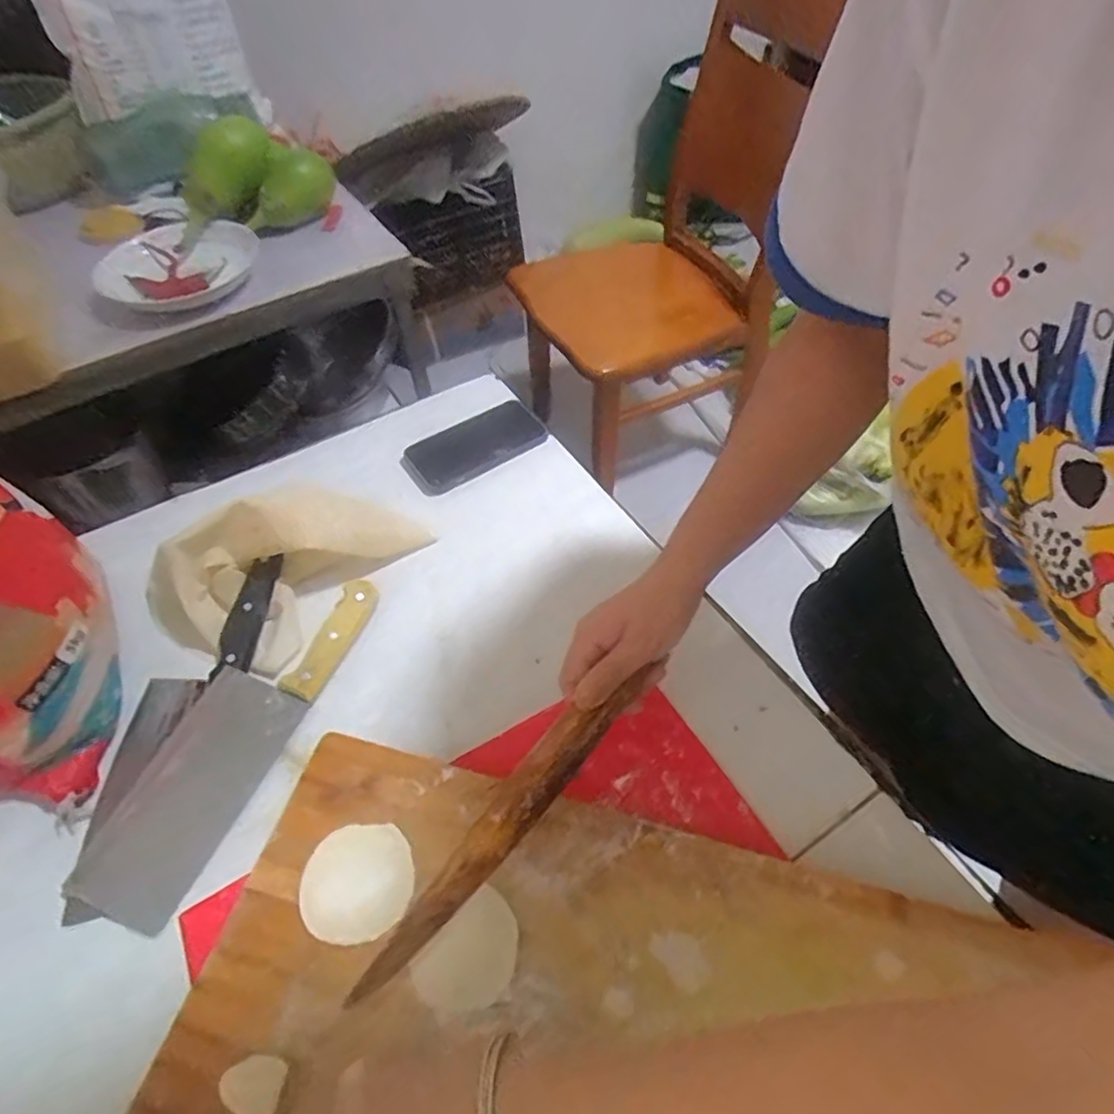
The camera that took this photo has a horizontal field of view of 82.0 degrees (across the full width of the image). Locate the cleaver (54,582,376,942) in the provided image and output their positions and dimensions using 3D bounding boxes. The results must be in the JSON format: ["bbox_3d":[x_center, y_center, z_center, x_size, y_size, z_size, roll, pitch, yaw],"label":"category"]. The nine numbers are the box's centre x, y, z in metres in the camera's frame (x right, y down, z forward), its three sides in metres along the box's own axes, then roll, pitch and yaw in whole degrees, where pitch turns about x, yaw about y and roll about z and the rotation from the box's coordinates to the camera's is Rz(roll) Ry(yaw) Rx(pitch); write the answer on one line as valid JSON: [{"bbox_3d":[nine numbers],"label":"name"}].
[{"bbox_3d":[-0.253,0.129,0.505,0.084,0.024,0.282,19,57,15],"label":"cleaver"}]

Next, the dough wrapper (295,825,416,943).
[{"bbox_3d":[-0.131,0.211,0.420,0.068,0.006,0.069,2,51,-2],"label":"dough wrapper"}]

